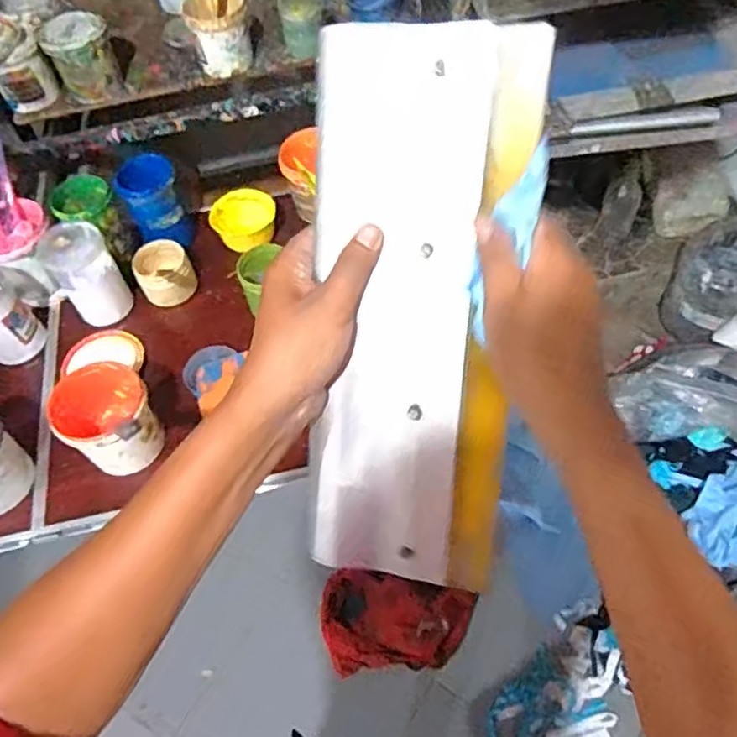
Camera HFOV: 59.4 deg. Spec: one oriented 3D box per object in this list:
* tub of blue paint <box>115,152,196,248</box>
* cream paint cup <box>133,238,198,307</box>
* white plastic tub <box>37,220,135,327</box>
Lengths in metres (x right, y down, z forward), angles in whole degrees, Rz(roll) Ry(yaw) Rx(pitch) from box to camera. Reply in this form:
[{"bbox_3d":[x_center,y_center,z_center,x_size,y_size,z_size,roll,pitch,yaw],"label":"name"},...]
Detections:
[{"bbox_3d":[-0.374,-0.293,1.133,0.100,0.133,0.092,-2,56,3],"label":"tub of blue paint"},{"bbox_3d":[-0.351,-0.163,1.107,0.106,0.073,0.097,-2,56,3],"label":"cream paint cup"},{"bbox_3d":[-0.460,-0.153,1.058,0.097,0.146,0.097,-2,56,3],"label":"white plastic tub"}]

